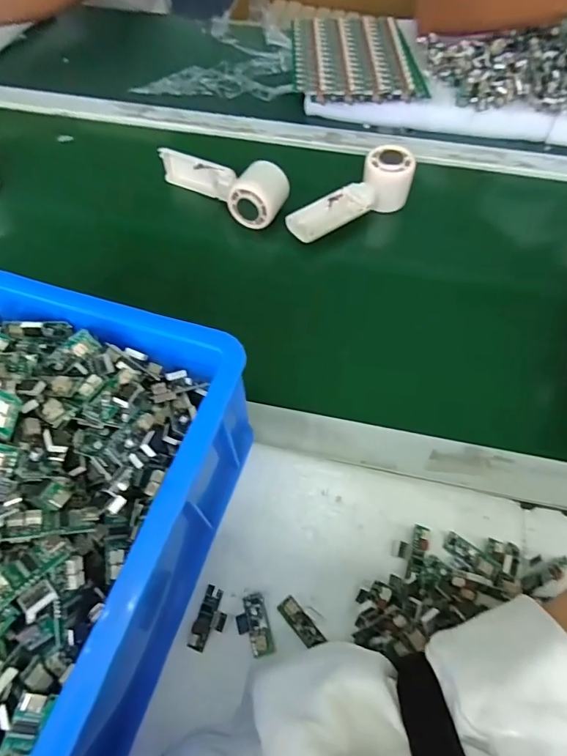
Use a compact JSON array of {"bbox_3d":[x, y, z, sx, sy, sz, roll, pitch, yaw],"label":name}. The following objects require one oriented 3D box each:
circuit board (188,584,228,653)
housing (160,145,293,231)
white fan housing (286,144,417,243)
[{"bbox_3d":[-0.050,0.164,0.300,0.019,0.008,0.039,18,62,10],"label":"circuit board"},{"bbox_3d":[-0.073,-0.240,0.526,0.165,0.053,0.055,33,66,17],"label":"housing"},{"bbox_3d":[0.077,-0.211,0.510,0.159,0.054,0.051,-27,64,-14],"label":"white fan housing"}]

